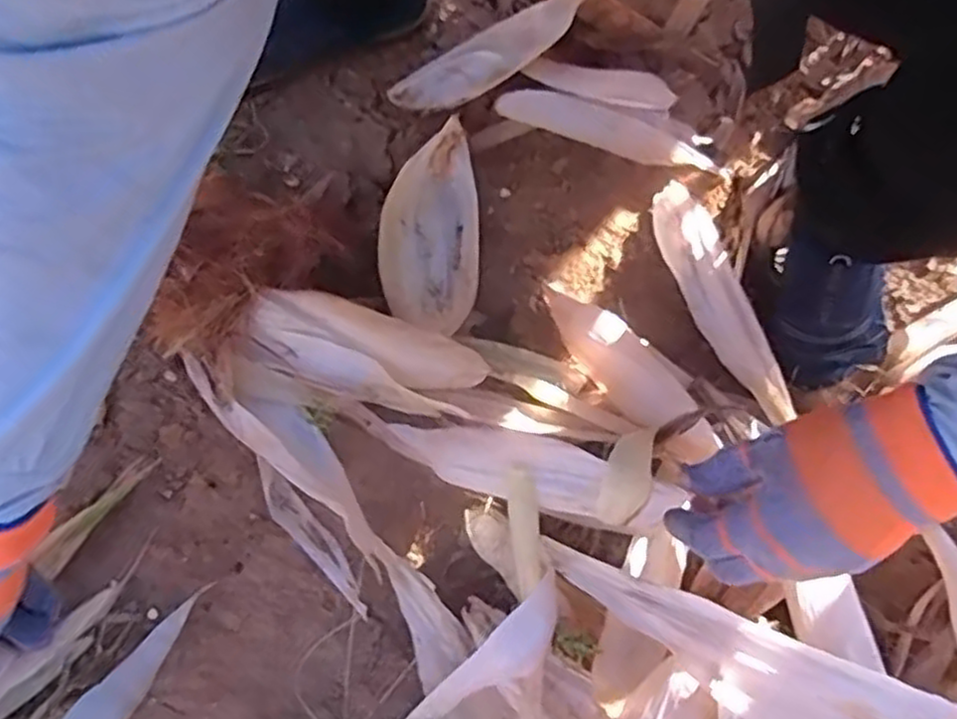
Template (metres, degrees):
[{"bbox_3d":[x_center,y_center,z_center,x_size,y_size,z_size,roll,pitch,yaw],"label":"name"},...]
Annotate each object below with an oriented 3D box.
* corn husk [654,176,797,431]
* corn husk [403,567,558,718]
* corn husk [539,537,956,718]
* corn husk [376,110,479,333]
[{"bbox_3d":[0.197,-0.052,0.622,0.033,0.035,0.220,-16,68,-7],"label":"corn husk"},{"bbox_3d":[0.003,0.201,0.487,0.143,0.024,0.035,-42,74,-1],"label":"corn husk"},{"bbox_3d":[0.145,0.167,0.428,0.243,0.018,0.054,22,66,26],"label":"corn husk"},{"bbox_3d":[-0.040,-0.112,0.627,0.076,0.019,0.189,1,67,-1],"label":"corn husk"}]

